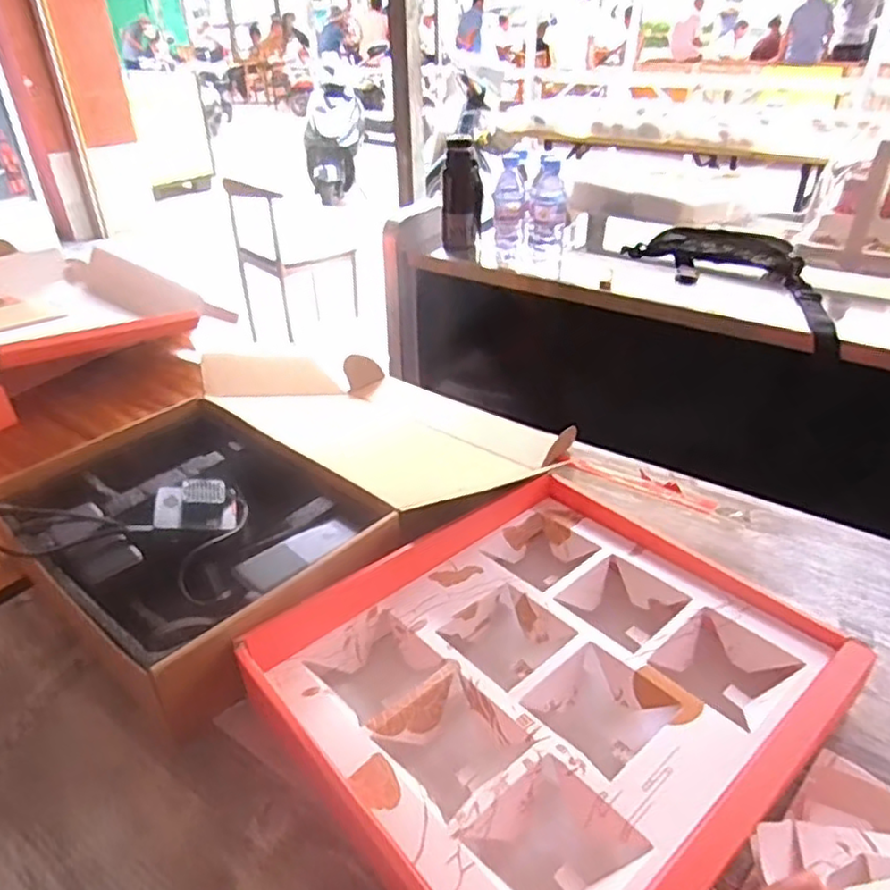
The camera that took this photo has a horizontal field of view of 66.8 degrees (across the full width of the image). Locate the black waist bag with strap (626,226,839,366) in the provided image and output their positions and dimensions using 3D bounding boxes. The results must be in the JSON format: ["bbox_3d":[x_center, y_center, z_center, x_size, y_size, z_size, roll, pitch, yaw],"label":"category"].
[{"bbox_3d":[0.527,-0.293,1.178,0.216,0.079,0.528,-9,34,-10],"label":"black waist bag with strap"}]

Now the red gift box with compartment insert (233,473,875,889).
[{"bbox_3d":[0.077,0.187,0.546,0.364,0.068,0.342,-25,39,-33],"label":"red gift box with compartment insert"}]

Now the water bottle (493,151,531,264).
[{"bbox_3d":[0.126,-0.446,1.288,0.067,0.187,0.070,1,34,4],"label":"water bottle"}]

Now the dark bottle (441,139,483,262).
[{"bbox_3d":[0.032,-0.482,1.341,0.080,0.221,0.063,-2,34,-1],"label":"dark bottle"}]

